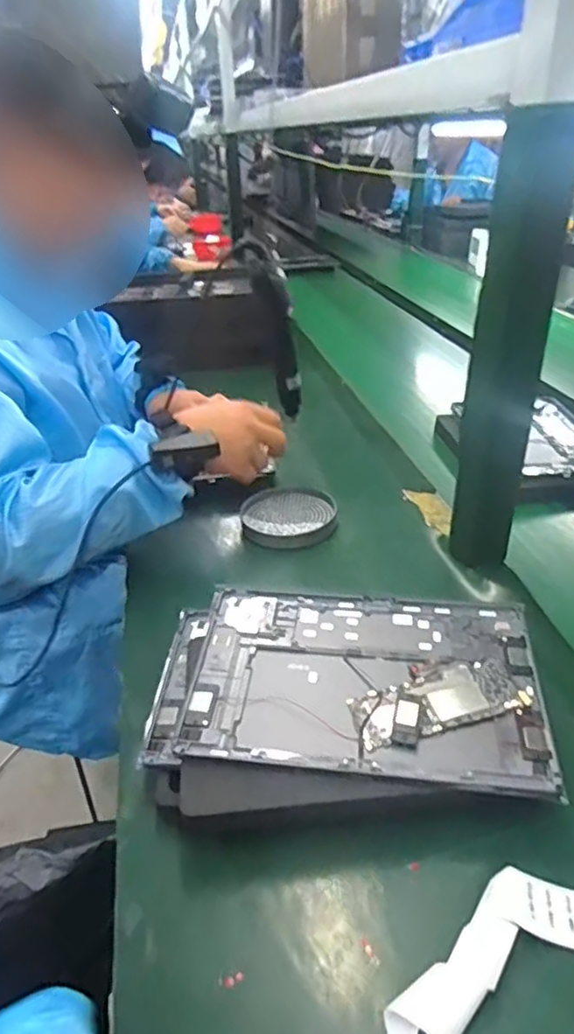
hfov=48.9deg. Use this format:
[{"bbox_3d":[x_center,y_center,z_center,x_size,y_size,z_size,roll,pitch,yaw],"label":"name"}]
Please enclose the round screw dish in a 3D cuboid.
[{"bbox_3d":[0.000,-0.005,0.773,0.111,0.027,0.110,-1,32,1],"label":"round screw dish"}]

